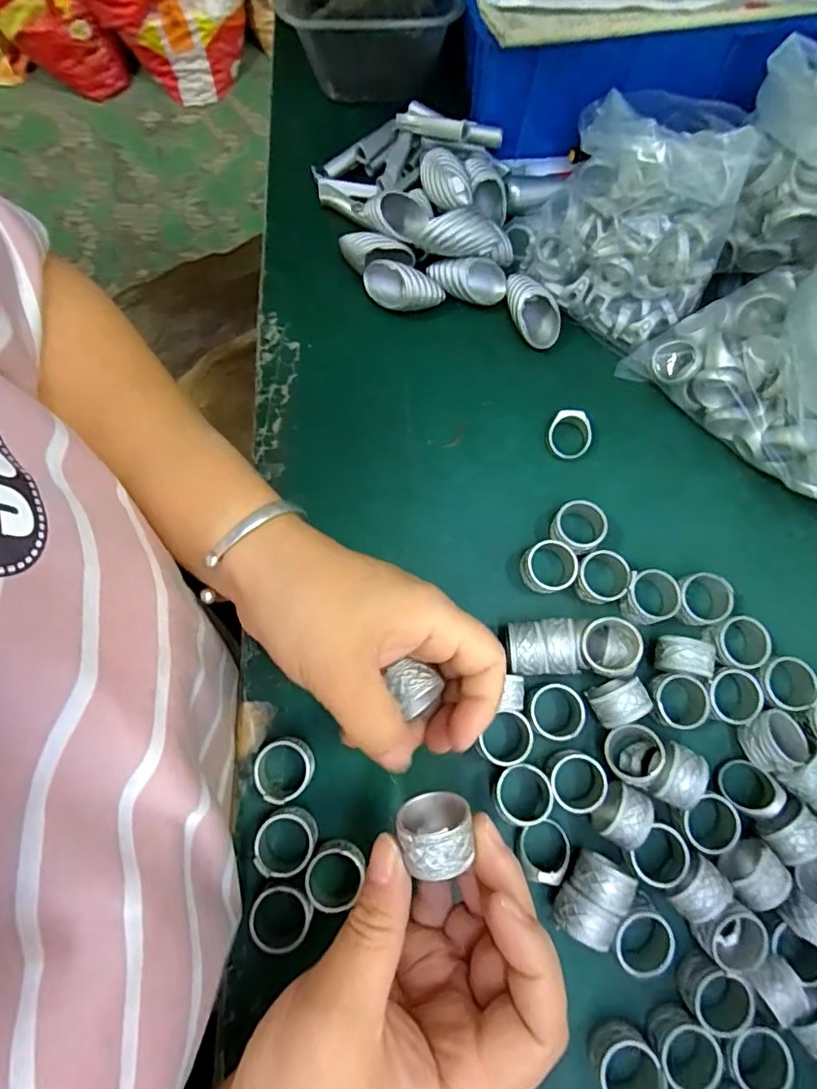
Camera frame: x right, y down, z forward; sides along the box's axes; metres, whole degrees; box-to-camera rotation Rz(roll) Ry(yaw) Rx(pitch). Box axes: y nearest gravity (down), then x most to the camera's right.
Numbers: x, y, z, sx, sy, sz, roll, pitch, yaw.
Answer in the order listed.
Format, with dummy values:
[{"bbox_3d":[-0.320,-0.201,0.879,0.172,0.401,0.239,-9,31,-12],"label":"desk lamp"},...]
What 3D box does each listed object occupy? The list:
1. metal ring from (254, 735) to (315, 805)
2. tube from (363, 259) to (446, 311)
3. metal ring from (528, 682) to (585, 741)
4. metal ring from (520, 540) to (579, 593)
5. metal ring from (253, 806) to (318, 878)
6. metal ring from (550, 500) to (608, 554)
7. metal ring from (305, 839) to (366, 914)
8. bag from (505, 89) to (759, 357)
[{"bbox_3d":[-0.061,0.111,0.273,0.029,0.018,0.029,0,77,-1],"label":"metal ring"},{"bbox_3d":[-0.004,-0.153,0.332,0.048,0.024,0.020,14,77,2],"label":"tube"},{"bbox_3d":[0.075,0.086,0.282,0.027,0.014,0.027,0,77,-1],"label":"metal ring"},{"bbox_3d":[0.077,0.012,0.299,0.028,0.018,0.026,0,77,-1],"label":"metal ring"},{"bbox_3d":[-0.059,0.143,0.265,0.028,0.018,0.027,0,77,-1],"label":"metal ring"},{"bbox_3d":[0.094,-0.009,0.304,0.027,0.017,0.028,0,77,-1],"label":"metal ring"},{"bbox_3d":[-0.034,0.156,0.261,0.027,0.019,0.027,0,77,-1],"label":"metal ring"},{"bbox_3d":[0.123,-0.182,0.305,0.114,0.092,0.085,34,78,6],"label":"bag"}]

